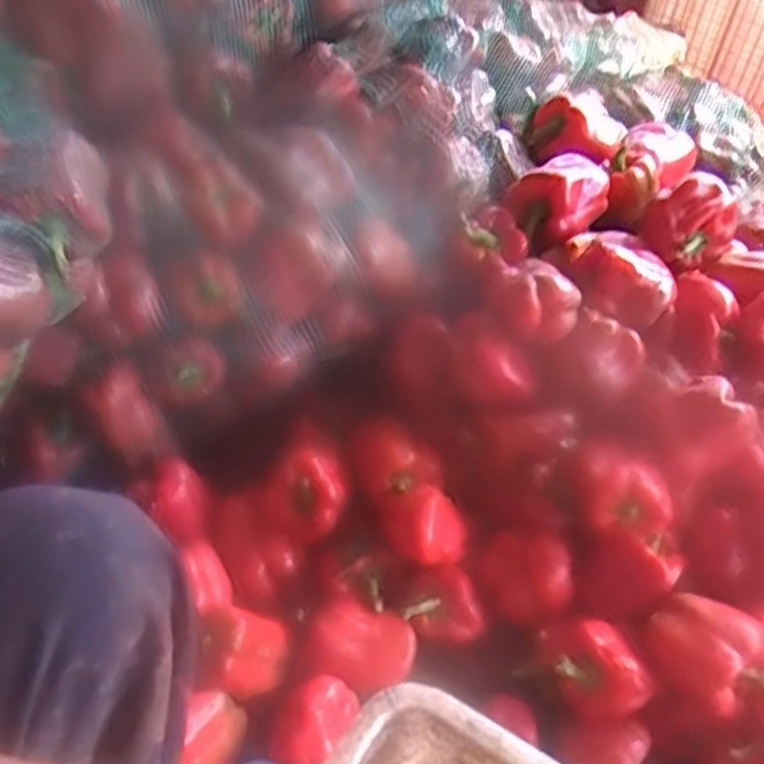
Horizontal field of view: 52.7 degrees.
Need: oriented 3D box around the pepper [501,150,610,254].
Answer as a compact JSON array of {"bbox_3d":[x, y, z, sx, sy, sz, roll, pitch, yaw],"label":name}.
[{"bbox_3d":[0.224,-0.230,0.982,0.117,0.074,0.095,-19,48,-28],"label":"pepper"}]

